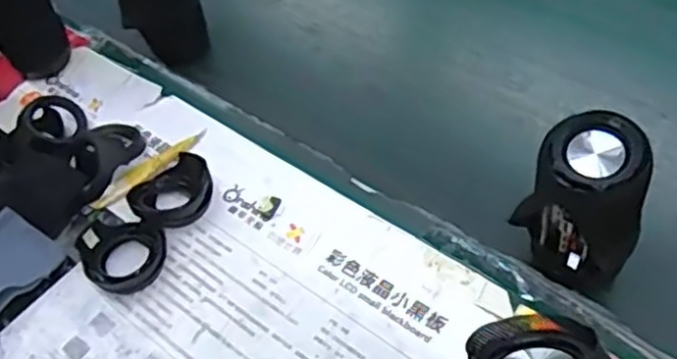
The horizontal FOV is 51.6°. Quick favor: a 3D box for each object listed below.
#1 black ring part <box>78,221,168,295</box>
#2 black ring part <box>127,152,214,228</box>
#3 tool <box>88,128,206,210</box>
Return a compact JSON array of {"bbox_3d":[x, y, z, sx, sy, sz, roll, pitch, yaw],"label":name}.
[{"bbox_3d":[-0.169,0.059,0.556,0.063,0.026,0.063,-29,53,-13],"label":"black ring part"},{"bbox_3d":[-0.139,0.009,0.588,0.070,0.029,0.059,-29,53,-14],"label":"black ring part"},{"bbox_3d":[-0.168,-0.011,0.627,0.016,0.012,0.117,34,64,30],"label":"tool"}]

